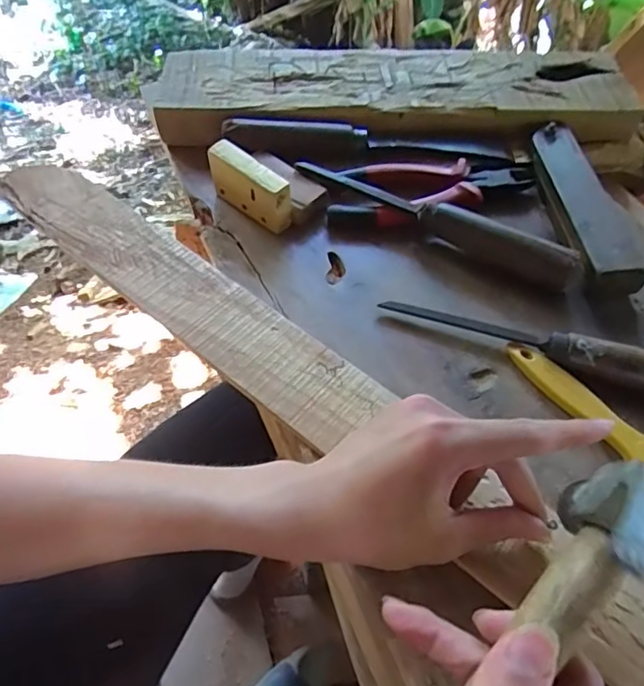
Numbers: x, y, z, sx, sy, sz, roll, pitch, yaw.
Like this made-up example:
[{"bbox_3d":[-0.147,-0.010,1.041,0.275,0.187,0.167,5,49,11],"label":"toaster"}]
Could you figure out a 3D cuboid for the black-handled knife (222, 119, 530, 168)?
[{"bbox_3d":[0.049,-0.180,0.487,0.266,0.020,0.029,1,56,-2],"label":"black-handled knife"}]

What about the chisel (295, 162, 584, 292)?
[{"bbox_3d":[0.088,-0.095,0.436,0.240,0.040,0.030,23,59,12],"label":"chisel"}]

